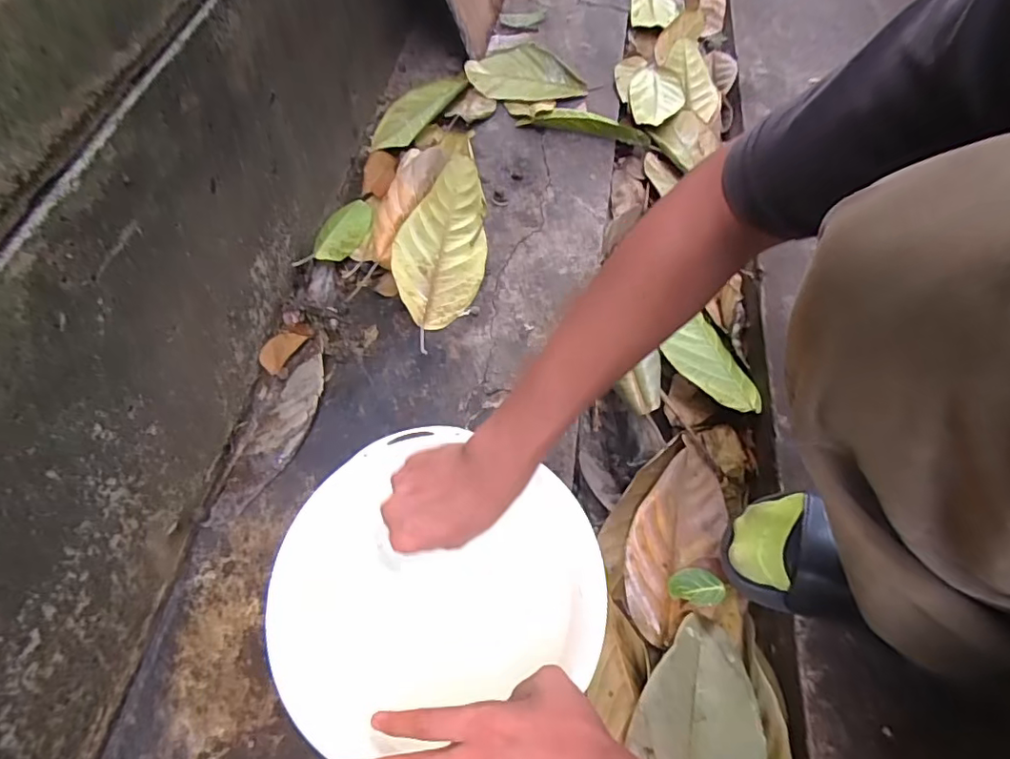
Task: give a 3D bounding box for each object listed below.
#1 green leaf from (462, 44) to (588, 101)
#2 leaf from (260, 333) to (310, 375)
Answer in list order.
[{"bbox_3d":[0.035,-0.495,0.887,0.194,0.042,0.088,-6,58,-5],"label":"green leaf"},{"bbox_3d":[-0.251,-0.034,0.611,0.033,0.008,0.057,20,60,11],"label":"leaf"}]

